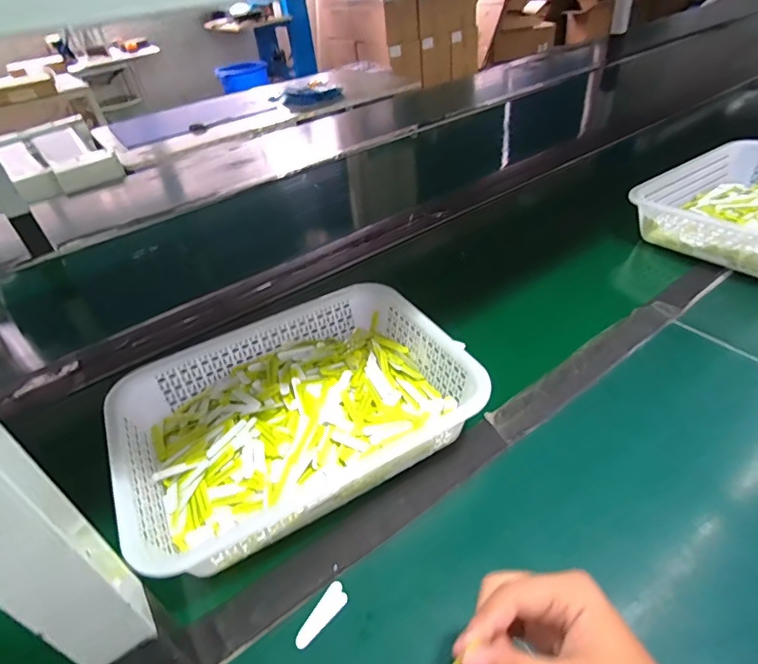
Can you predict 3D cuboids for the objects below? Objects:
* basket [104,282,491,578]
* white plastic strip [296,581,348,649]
[{"bbox_3d":[-0.092,0.086,0.526,0.356,0.080,0.252,-24,42,-19],"label":"basket"},{"bbox_3d":[-0.047,0.235,0.394,0.019,0.004,0.054,28,51,26],"label":"white plastic strip"}]

